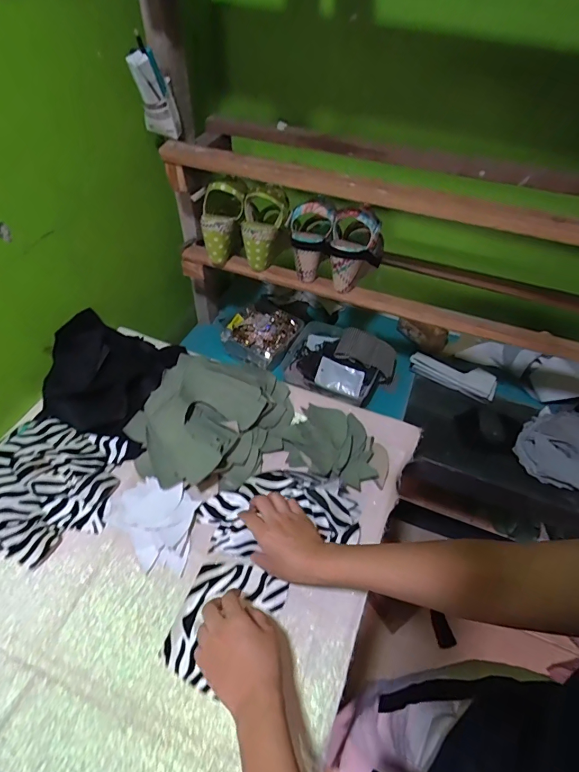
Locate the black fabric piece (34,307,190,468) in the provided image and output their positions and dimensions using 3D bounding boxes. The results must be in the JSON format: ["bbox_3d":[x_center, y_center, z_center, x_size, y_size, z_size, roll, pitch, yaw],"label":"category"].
[{"bbox_3d":[-0.311,-0.024,0.688,0.202,0.062,0.231,10,48,5],"label":"black fabric piece"}]

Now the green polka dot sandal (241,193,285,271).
[{"bbox_3d":[-0.048,-0.290,0.761,0.079,0.122,0.082,3,48,-1],"label":"green polka dot sandal"}]

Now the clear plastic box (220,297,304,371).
[{"bbox_3d":[-0.067,-0.126,0.973,0.160,0.059,0.164,27,52,19],"label":"clear plastic box"}]

